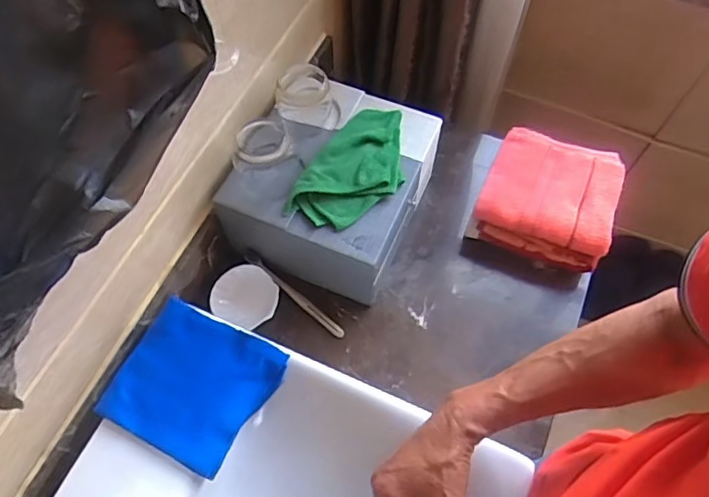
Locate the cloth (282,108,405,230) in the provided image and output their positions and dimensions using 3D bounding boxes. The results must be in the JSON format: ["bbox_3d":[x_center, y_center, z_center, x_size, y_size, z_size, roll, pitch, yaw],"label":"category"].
[{"bbox_3d":[0.005,-0.110,0.712,0.113,0.030,0.191,21,64,10],"label":"cloth"}]

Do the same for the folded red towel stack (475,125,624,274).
[{"bbox_3d":[0.283,-0.078,0.796,0.183,0.067,0.176,20,64,10],"label":"folded red towel stack"}]

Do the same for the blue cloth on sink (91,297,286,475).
[{"bbox_3d":[-0.175,0.145,0.592,0.157,0.013,0.144,24,65,12],"label":"blue cloth on sink"}]

